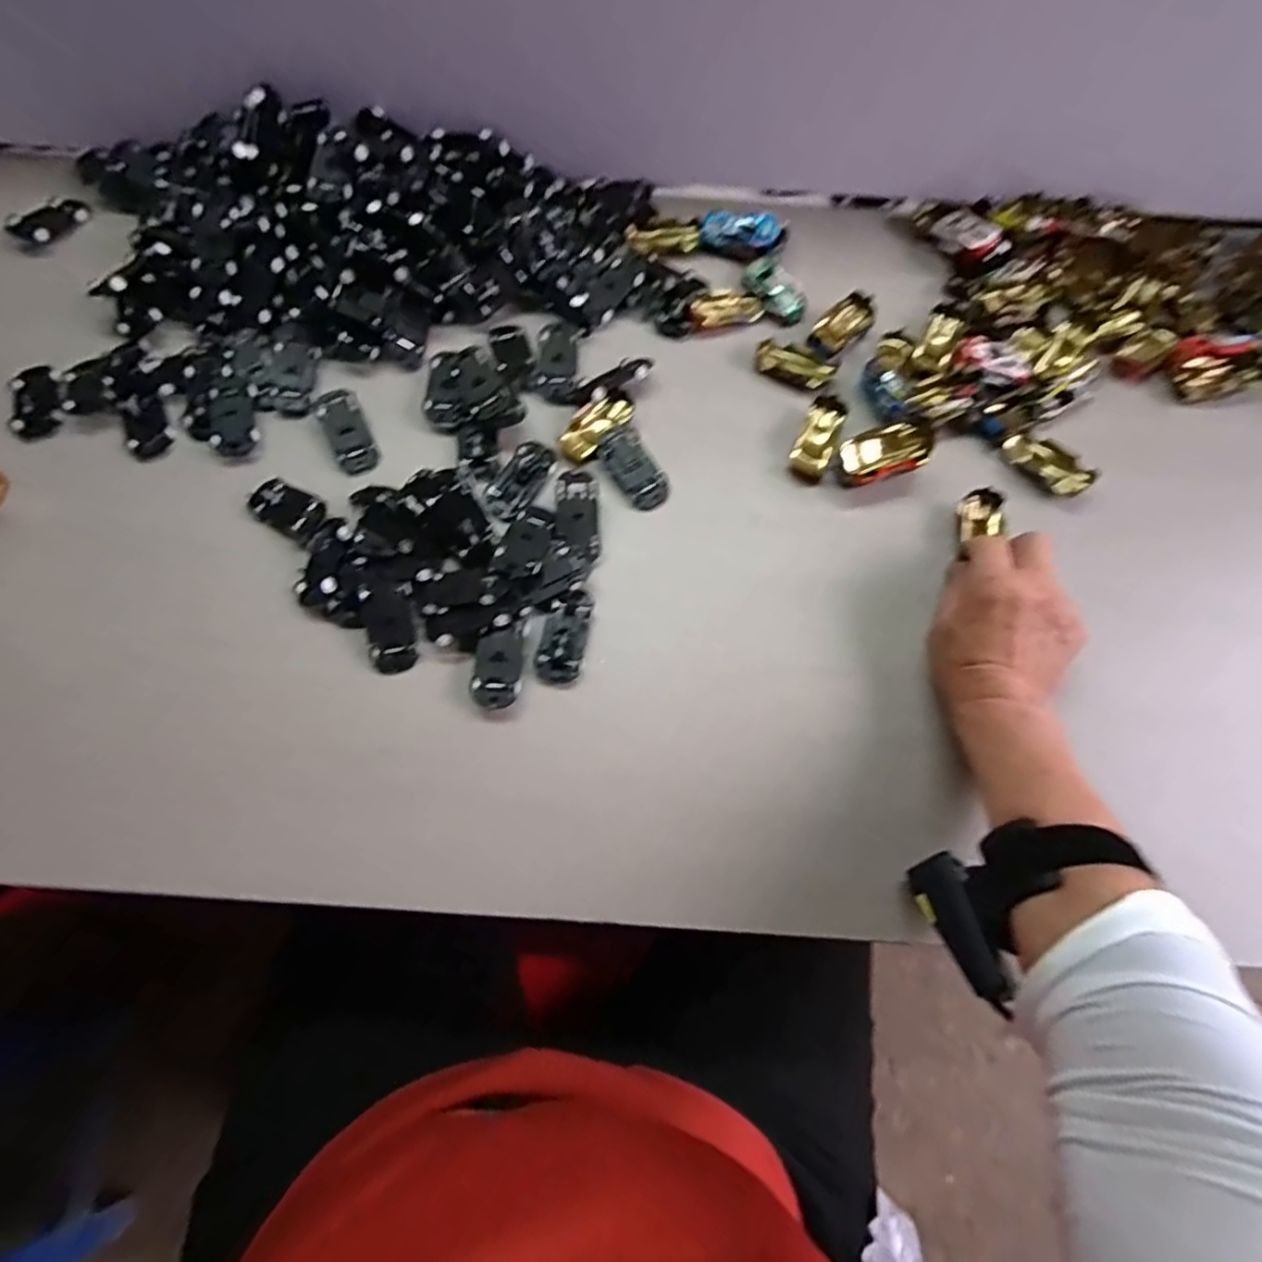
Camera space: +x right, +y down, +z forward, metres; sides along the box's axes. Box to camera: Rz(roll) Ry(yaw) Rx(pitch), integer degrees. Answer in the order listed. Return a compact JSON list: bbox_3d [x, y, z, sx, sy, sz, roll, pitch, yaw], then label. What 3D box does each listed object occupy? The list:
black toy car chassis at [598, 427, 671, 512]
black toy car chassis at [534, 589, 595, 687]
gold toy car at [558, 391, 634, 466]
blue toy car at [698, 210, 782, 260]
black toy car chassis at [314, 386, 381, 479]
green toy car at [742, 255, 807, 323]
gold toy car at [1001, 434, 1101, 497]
[{"bbox_3d":[0.003,-0.118,0.455,0.034,0.015,0.061,-35,76,-11],"label":"black toy car chassis"},{"bbox_3d":[-0.043,0.003,0.412,0.030,0.015,0.064,8,73,2],"label":"black toy car chassis"},{"bbox_3d":[-0.027,-0.153,0.471,0.031,0.015,0.064,44,77,11],"label":"gold toy car"},{"bbox_3d":[0.091,-0.334,0.525,0.066,0.022,0.025,15,73,4],"label":"blue toy car"},{"bbox_3d":[-0.210,-0.149,0.462,0.030,0.008,0.067,-24,75,-8],"label":"black toy car chassis"},{"bbox_3d":[0.118,-0.280,0.512,0.027,0.017,0.062,-28,75,-9],"label":"green toy car"},{"bbox_3d":[0.305,-0.123,0.458,0.028,0.016,0.062,-43,78,-12],"label":"gold toy car"}]

